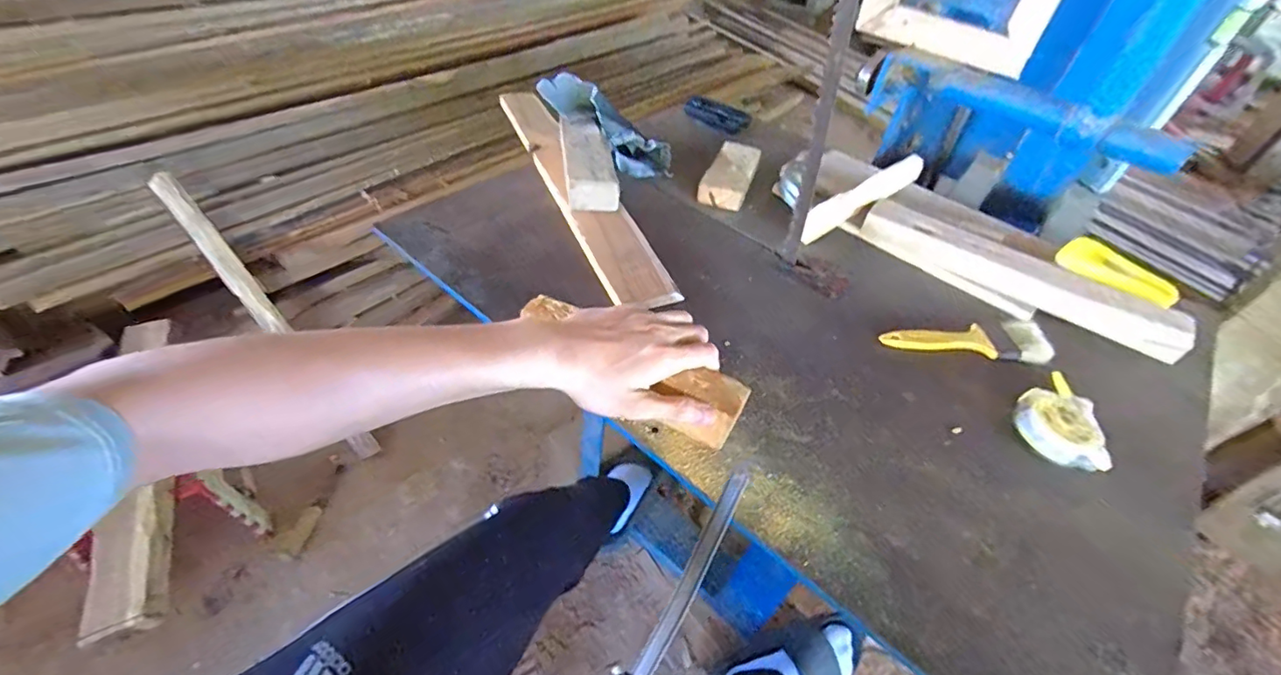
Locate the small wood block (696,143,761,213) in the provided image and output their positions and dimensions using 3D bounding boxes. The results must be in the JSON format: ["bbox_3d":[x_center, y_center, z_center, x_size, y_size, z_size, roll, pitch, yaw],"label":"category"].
[{"bbox_3d":[0.127,-0.227,0.752,0.060,0.031,0.136,20,46,12],"label":"small wood block"}]

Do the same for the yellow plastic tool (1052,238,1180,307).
[{"bbox_3d":[0.547,-0.074,0.620,0.036,0.028,0.116,-22,52,-26],"label":"yellow plastic tool"}]

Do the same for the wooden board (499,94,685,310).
[{"bbox_3d":[-0.098,-0.214,0.713,0.075,0.016,0.525,-15,49,-21],"label":"wooden board"}]

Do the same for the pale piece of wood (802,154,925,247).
[{"bbox_3d":[0.280,-0.177,0.682,0.190,0.035,0.021,-31,54,-9],"label":"pale piece of wood"}]

